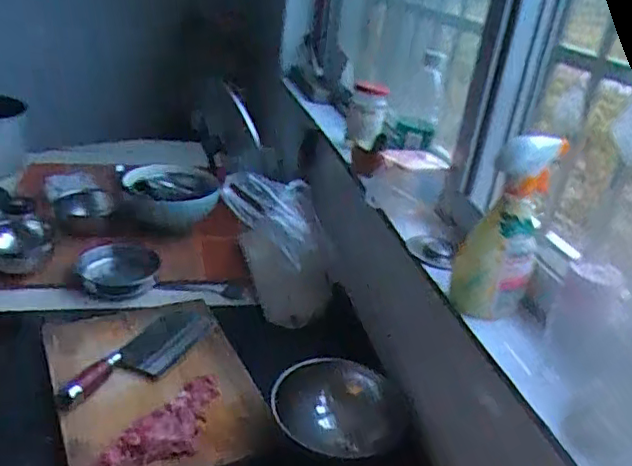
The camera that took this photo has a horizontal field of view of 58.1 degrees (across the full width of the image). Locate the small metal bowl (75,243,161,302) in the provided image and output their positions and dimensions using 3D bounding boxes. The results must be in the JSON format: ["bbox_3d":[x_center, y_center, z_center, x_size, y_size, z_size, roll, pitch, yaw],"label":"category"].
[{"bbox_3d":[-0.363,0.070,1.052,0.147,0.047,0.145,-2,28,-19],"label":"small metal bowl"}]

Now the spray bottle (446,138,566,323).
[{"bbox_3d":[0.202,-0.005,0.607,0.074,0.186,0.077,25,31,30],"label":"spray bottle"}]

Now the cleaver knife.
[{"bbox_3d":[-0.252,0.175,0.835,0.092,0.028,0.243,19,29,21],"label":"cleaver knife"}]

